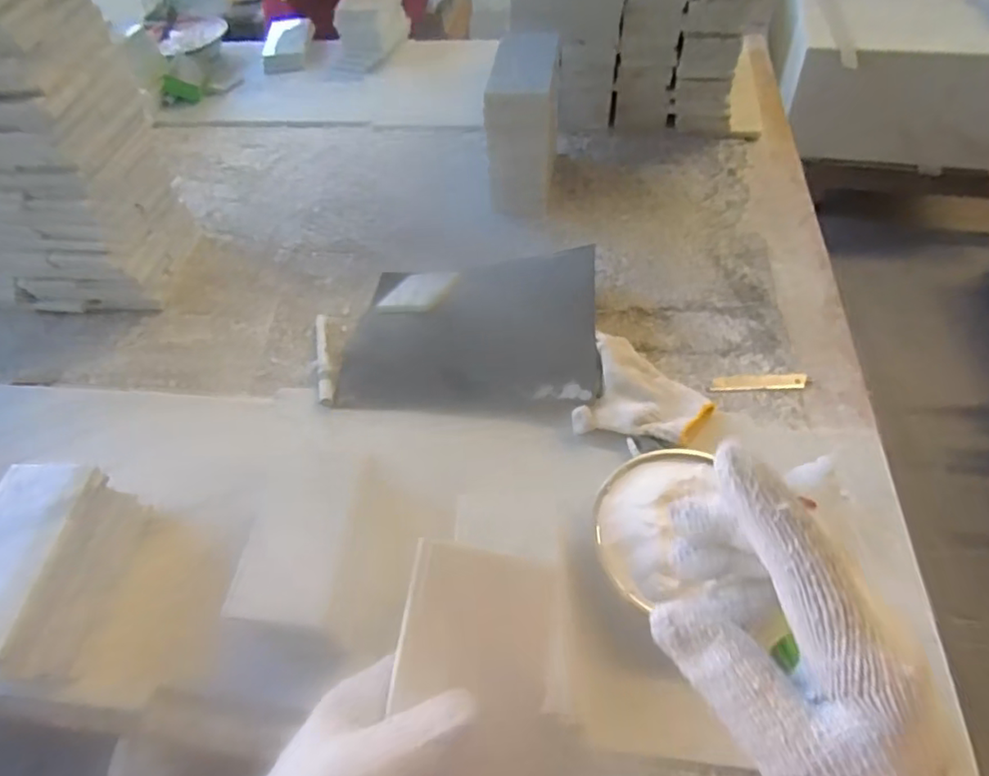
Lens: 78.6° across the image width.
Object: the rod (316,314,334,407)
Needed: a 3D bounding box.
[{"bbox_3d":[-0.190,-0.032,0.677,0.015,0.014,0.136,-12,54,-6],"label":"rod"}]

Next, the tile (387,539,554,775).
[{"bbox_3d":[-0.010,0.155,0.290,0.077,0.013,0.148,13,68,-15],"label":"tile"}]

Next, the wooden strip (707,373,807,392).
[{"bbox_3d":[0.274,-0.005,0.627,0.095,0.004,0.018,-3,58,7],"label":"wooden strip"}]

